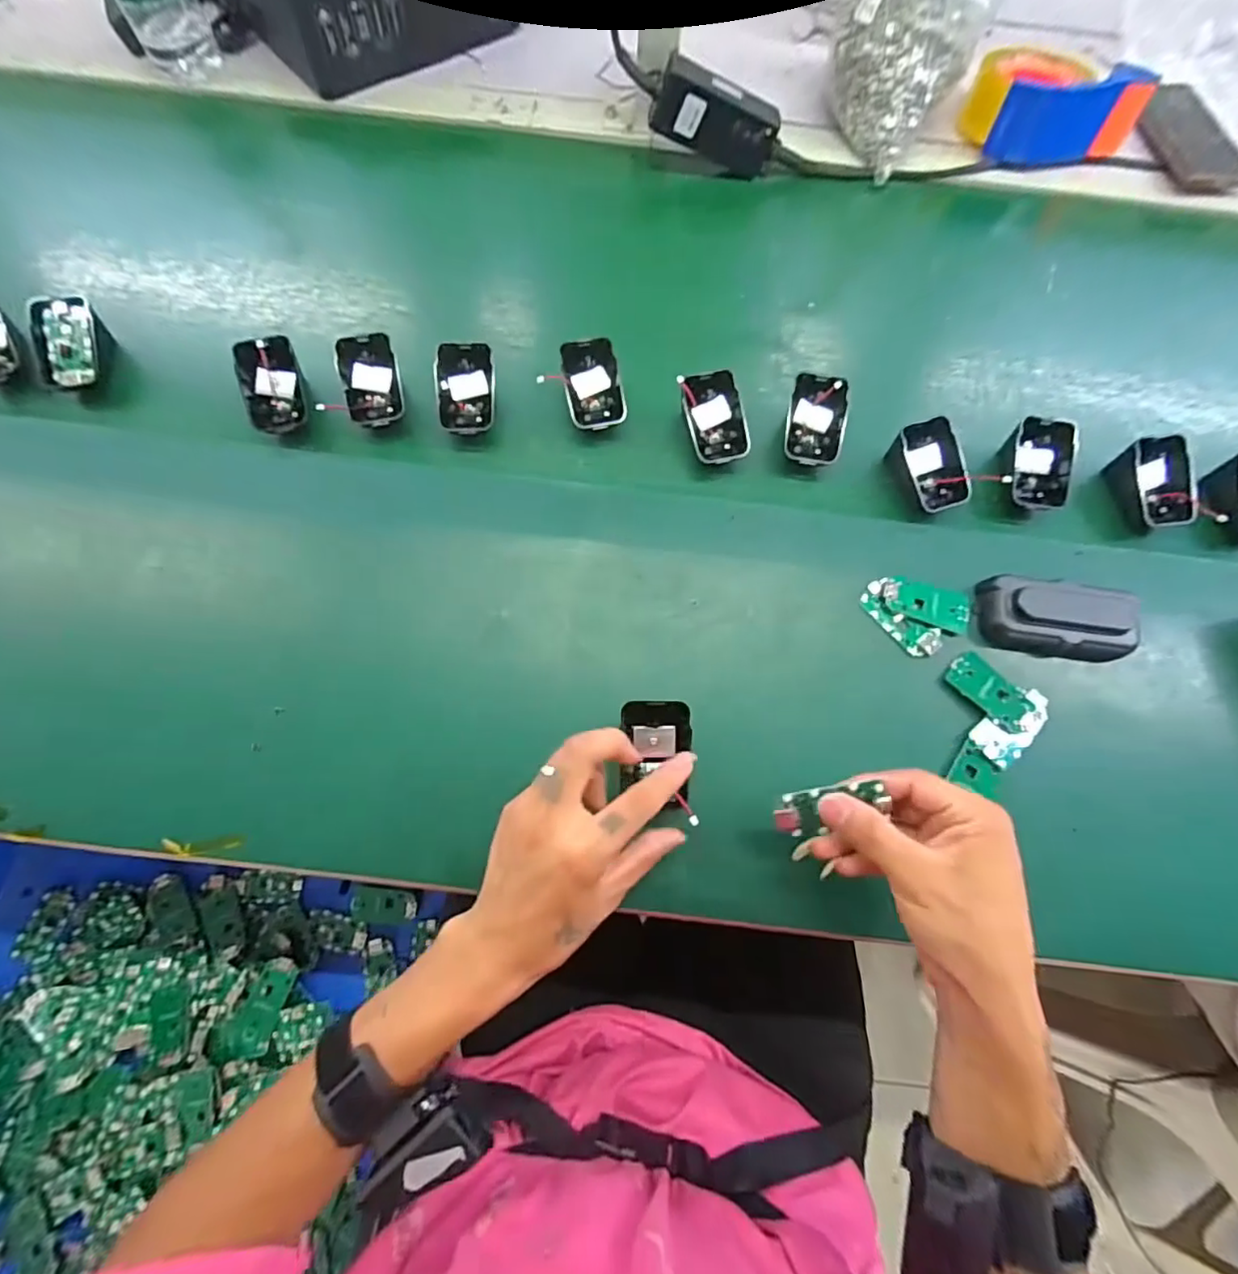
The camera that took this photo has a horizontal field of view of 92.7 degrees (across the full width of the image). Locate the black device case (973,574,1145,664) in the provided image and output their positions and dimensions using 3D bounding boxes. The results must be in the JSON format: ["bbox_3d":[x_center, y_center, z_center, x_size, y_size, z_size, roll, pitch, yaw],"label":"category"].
[{"bbox_3d":[0.313,-0.012,0.417,0.101,0.030,0.046,11,72,3],"label":"black device case"}]

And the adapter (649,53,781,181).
[{"bbox_3d":[0.090,-0.477,0.544,0.116,0.054,0.030,13,70,-18],"label":"adapter"}]

